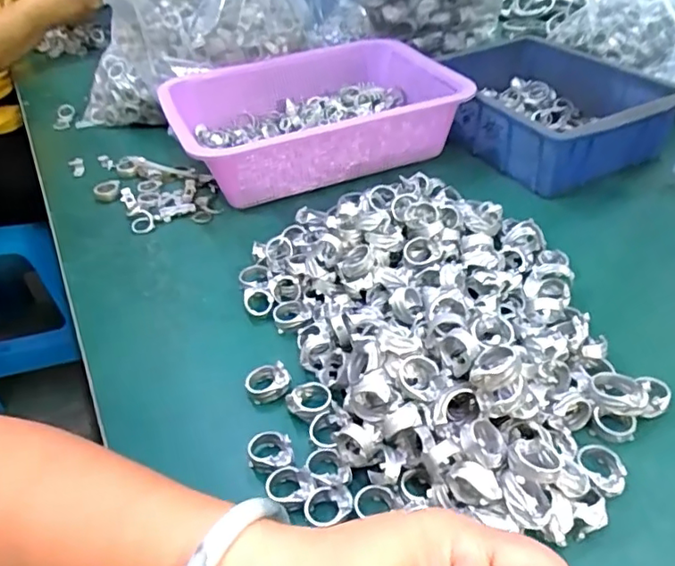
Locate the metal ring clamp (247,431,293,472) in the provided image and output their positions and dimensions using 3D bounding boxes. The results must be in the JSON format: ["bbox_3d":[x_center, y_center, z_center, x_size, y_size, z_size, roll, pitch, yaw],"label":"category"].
[{"bbox_3d":[-0.040,0.101,0.340,0.026,0.013,0.024,-9,39,-5],"label":"metal ring clamp"}]

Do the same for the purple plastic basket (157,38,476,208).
[{"bbox_3d":[-0.032,-0.188,0.628,0.286,0.068,0.213,-19,41,-17],"label":"purple plastic basket"}]

